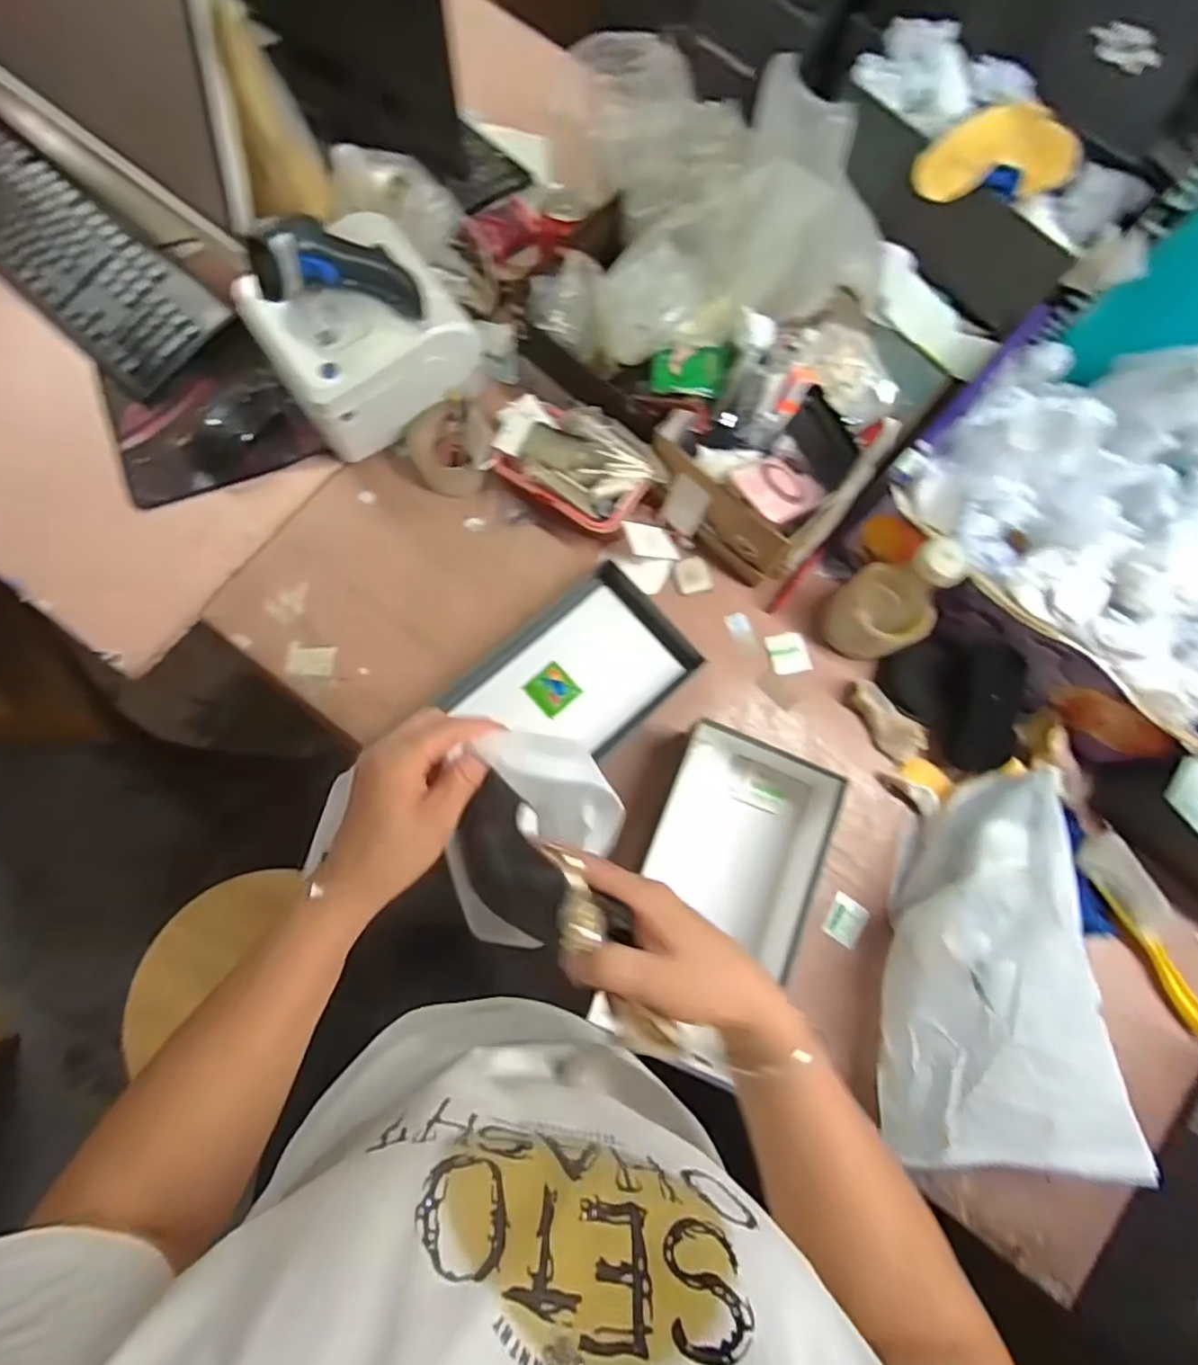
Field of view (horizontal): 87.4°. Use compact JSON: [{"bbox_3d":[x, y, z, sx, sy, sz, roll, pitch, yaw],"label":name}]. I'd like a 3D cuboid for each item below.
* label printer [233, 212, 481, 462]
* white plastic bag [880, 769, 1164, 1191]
[{"bbox_3d":[-0.254,-0.379,0.681,0.193,0.133,0.166,-35,82,-11],"label":"label printer"},{"bbox_3d":[0.358,0.254,0.593,0.185,0.135,0.335,2,77,-4],"label":"white plastic bag"}]

